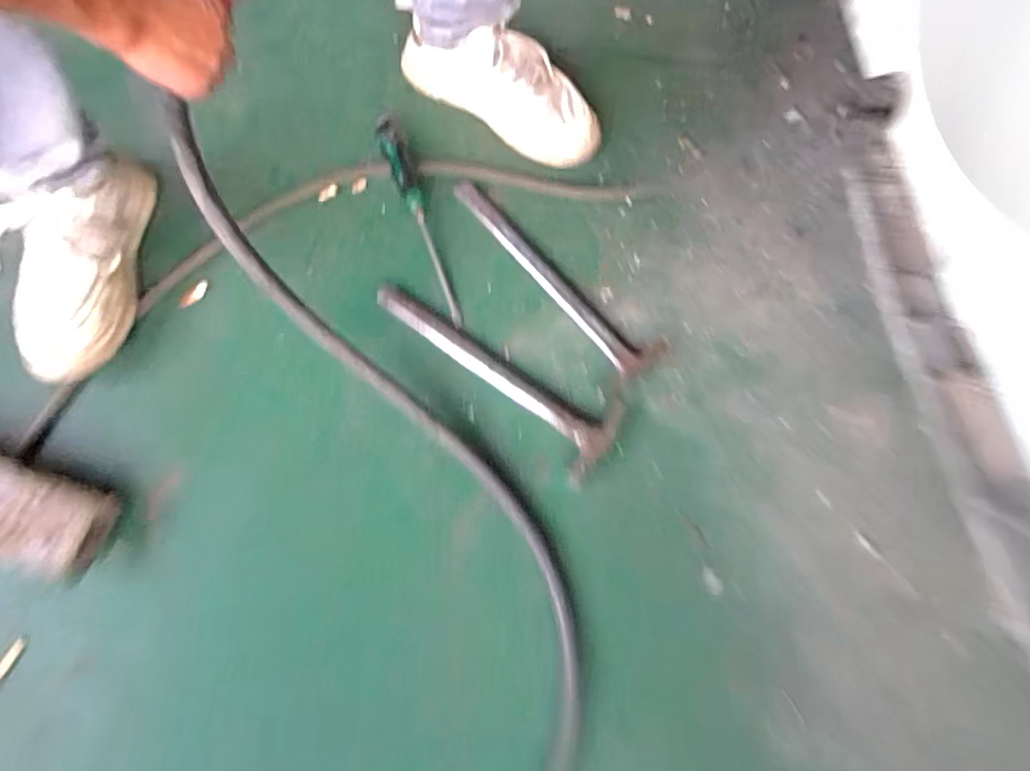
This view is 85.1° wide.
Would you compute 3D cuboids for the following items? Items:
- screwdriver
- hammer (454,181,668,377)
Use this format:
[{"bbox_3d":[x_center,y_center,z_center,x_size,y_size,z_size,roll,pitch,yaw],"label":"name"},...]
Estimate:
[{"bbox_3d":[-0.107,-0.190,0.632,0.032,0.034,0.257,-19,75,-7],"label":"screwdriver"},{"bbox_3d":[0.048,-0.135,0.643,0.061,0.020,0.300,-38,78,-12],"label":"hammer"}]

